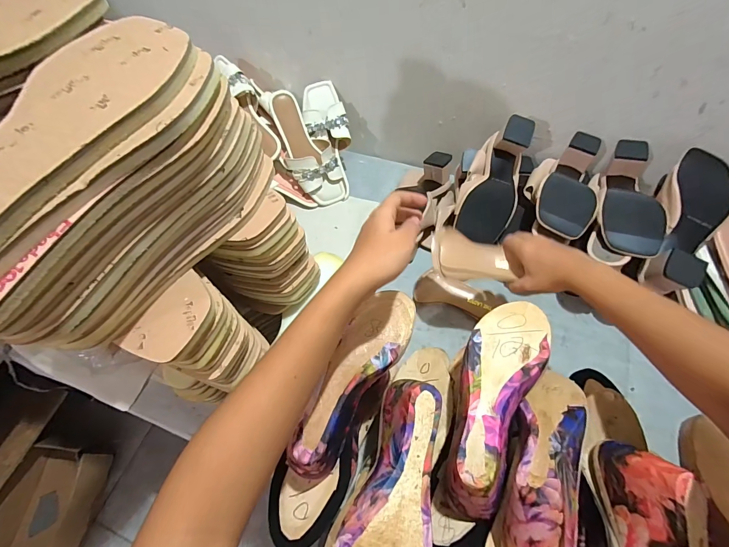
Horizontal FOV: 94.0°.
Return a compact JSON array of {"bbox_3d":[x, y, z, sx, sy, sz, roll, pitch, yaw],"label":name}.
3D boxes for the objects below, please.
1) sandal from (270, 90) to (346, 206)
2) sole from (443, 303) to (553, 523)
[{"bbox_3d":[-0.116,-0.260,0.714,0.107,0.051,0.244,-34,108,-15],"label":"sandal"},{"bbox_3d":[0.135,0.124,0.358,0.075,0.060,0.221,20,64,14],"label":"sole"}]

